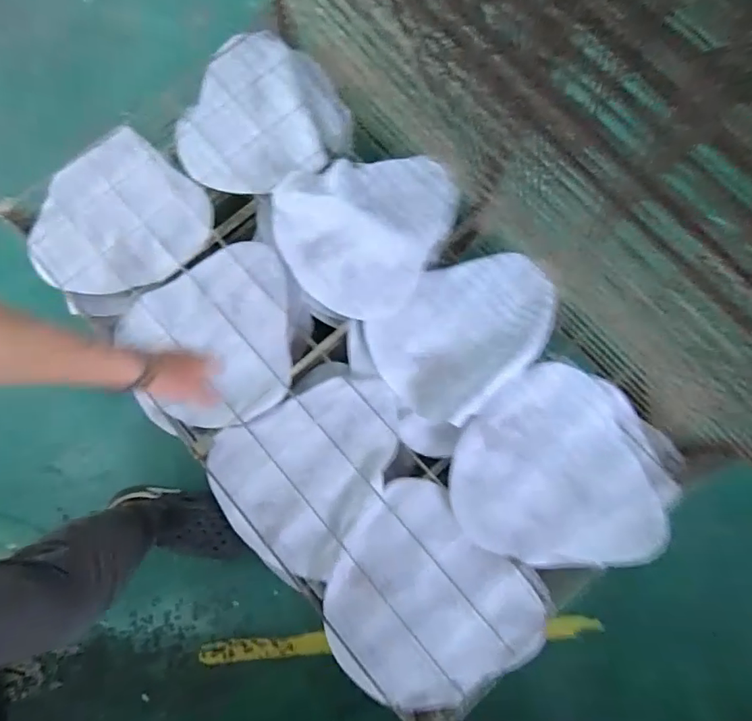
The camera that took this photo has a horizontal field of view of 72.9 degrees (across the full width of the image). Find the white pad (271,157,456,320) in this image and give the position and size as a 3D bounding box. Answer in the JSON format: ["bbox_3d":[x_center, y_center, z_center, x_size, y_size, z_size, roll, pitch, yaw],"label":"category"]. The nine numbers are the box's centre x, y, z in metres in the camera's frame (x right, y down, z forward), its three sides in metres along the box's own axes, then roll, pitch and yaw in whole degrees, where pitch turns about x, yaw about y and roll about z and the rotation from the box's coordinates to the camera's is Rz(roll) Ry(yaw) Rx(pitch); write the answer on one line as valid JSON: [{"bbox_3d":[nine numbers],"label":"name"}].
[{"bbox_3d":[-0.032,-0.266,0.953,0.297,0.049,0.337,27,76,6],"label":"white pad"}]

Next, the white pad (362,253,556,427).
[{"bbox_3d":[0.165,-0.060,0.925,0.346,0.028,0.238,-40,80,-11],"label":"white pad"}]

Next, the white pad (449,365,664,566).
[{"bbox_3d":[0.304,0.174,0.872,0.332,0.026,0.320,3,75,-1],"label":"white pad"}]

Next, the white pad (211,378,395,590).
[{"bbox_3d":[-0.097,0.200,0.881,0.334,0.036,0.282,-27,77,-8],"label":"white pad"}]

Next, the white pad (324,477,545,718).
[{"bbox_3d":[0.073,0.400,0.831,0.299,0.029,0.326,-42,80,-11],"label":"white pad"}]

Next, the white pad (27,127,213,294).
[{"bbox_3d":[-0.491,-0.260,0.965,0.298,0.034,0.313,34,77,7],"label":"white pad"}]

